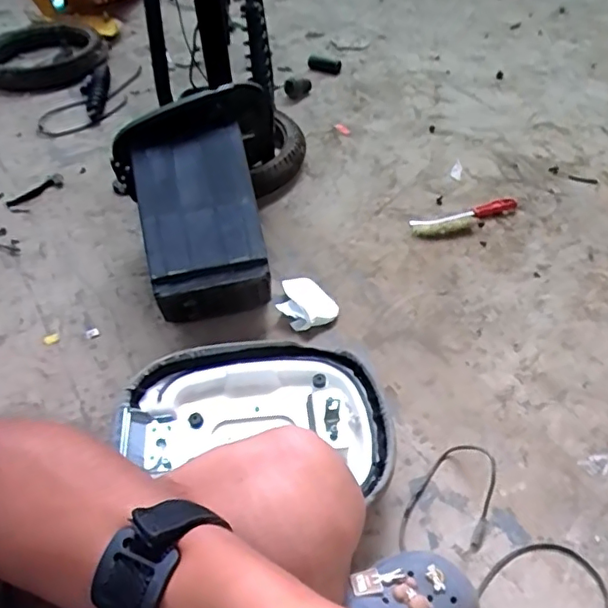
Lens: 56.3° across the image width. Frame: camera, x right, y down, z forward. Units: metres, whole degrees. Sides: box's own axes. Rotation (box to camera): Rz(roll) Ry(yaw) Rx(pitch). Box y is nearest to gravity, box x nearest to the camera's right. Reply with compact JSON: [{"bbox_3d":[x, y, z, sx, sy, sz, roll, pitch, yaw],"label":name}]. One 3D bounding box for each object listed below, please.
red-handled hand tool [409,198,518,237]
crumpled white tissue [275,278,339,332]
[{"bbox_3d":[0.325,-0.172,1.128,0.232,0.018,0.056,-18,49,-11],"label":"red-handled hand tool"},{"bbox_3d":[-0.002,0.002,0.983,0.082,0.035,0.109,-32,54,-22],"label":"crumpled white tissue"}]

